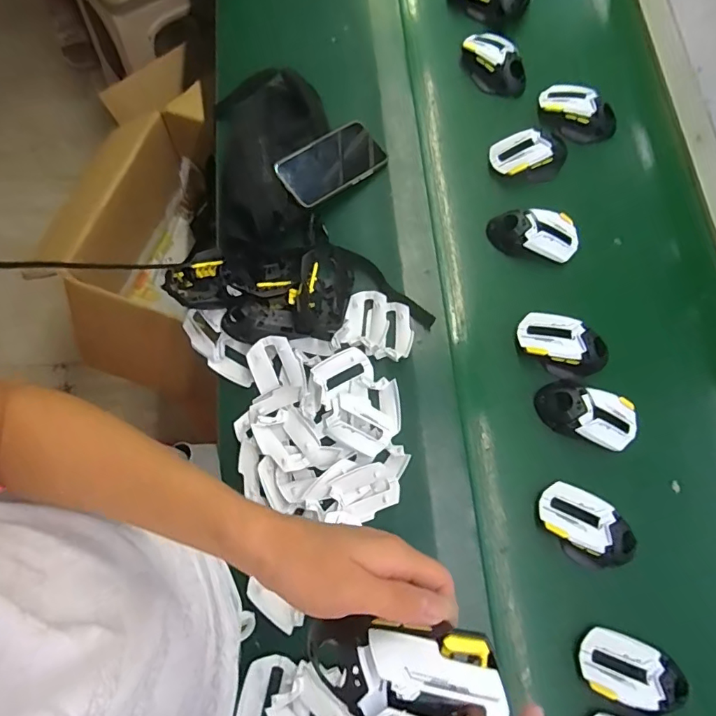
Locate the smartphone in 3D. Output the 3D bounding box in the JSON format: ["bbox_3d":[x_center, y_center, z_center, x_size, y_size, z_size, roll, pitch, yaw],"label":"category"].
[{"bbox_3d":[-0.035,-0.271,0.690,0.167,0.012,0.078,-39,93,-23],"label":"smartphone"}]

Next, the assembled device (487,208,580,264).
[{"bbox_3d":[0.242,-0.169,0.681,0.120,0.034,0.061,12,72,1],"label":"assembled device"}]

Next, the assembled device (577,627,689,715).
[{"bbox_3d":[0.295,0.340,0.535,0.109,0.044,0.068,24,73,5],"label":"assembled device"}]

